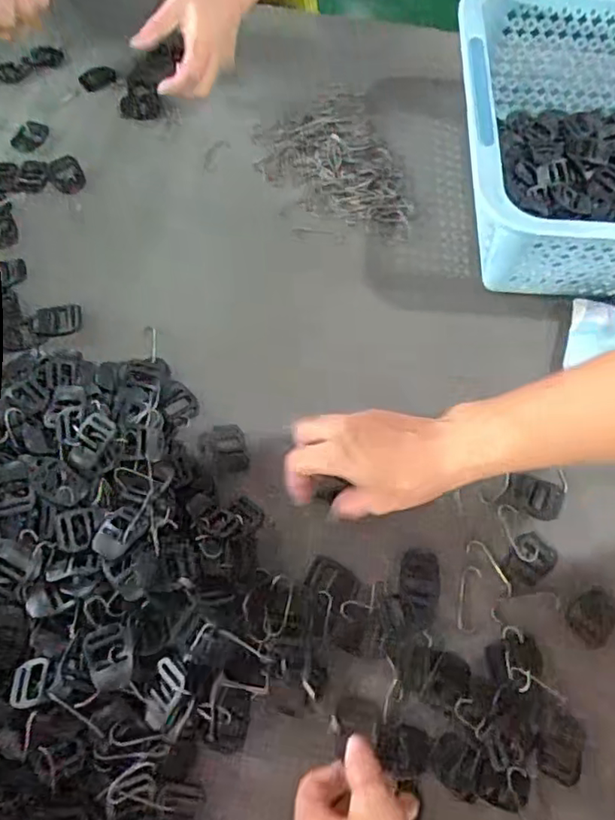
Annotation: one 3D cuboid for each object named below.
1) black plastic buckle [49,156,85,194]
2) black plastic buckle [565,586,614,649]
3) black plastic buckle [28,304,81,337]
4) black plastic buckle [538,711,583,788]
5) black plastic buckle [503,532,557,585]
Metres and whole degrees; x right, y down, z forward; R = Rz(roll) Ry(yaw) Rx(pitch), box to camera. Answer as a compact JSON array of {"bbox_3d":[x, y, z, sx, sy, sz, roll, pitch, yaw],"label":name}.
[{"bbox_3d":[-0.233,-0.228,0.563,0.030,0.004,0.044,-16,68,-8],"label":"black plastic buckle"},{"bbox_3d":[0.204,0.146,0.416,0.032,0.004,0.042,41,71,15],"label":"black plastic buckle"},{"bbox_3d":[-0.213,-0.076,0.493,0.042,0.004,0.027,-13,67,-7],"label":"black plastic buckle"},{"bbox_3d":[0.163,0.216,0.374,0.028,0.004,0.039,20,67,7],"label":"black plastic buckle"},{"bbox_3d":[0.163,0.109,0.429,0.037,0.004,0.031,-35,72,-15],"label":"black plastic buckle"}]

